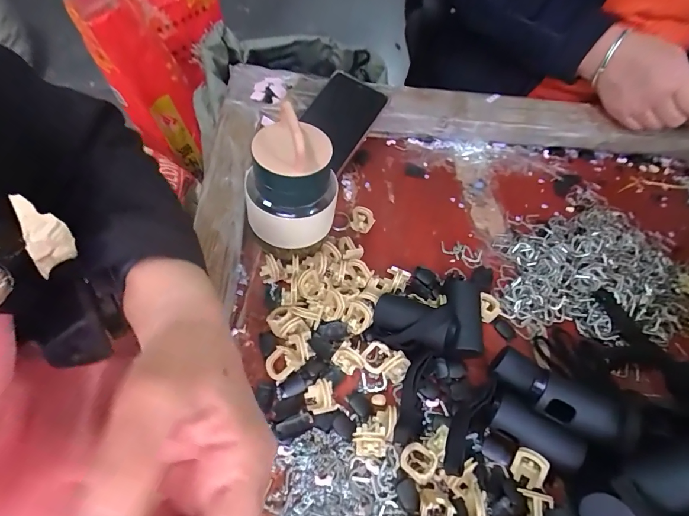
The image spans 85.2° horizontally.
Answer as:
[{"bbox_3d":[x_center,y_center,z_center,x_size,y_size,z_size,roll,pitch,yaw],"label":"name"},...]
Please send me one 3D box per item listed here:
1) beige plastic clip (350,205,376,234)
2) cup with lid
[{"bbox_3d":[0.018,-0.038,0.383,0.023,0.024,0.009,22,13,15],"label":"beige plastic clip"},{"bbox_3d":[-0.045,-0.056,0.310,0.074,0.118,0.059,8,55,-2],"label":"cup with lid"}]

